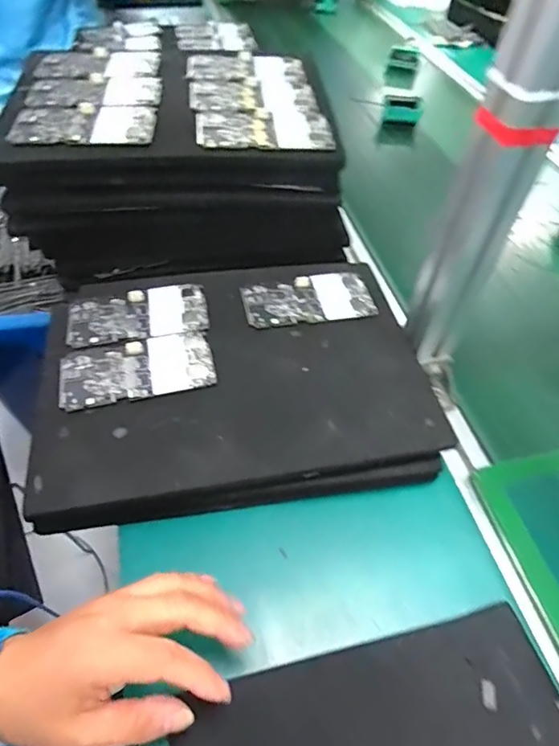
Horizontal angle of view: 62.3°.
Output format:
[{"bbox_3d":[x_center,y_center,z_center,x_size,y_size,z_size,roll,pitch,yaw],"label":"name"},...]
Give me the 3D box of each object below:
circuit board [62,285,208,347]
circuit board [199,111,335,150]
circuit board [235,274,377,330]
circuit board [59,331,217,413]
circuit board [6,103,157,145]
[{"bbox_3d":[-0.140,-0.059,0.459,0.133,0.008,0.067,-9,54,-10],"label":"circuit board"},{"bbox_3d":[-0.015,-0.245,0.467,0.133,0.009,0.062,-2,53,-5],"label":"circuit board"},{"bbox_3d":[0.030,-0.076,0.483,0.133,0.006,0.064,-10,54,-11],"label":"circuit board"},{"bbox_3d":[-0.128,-0.005,0.418,0.131,0.004,0.066,-10,54,-10],"label":"circuit board"},{"bbox_3d":[-0.189,-0.243,0.450,0.132,0.006,0.065,-4,54,-6],"label":"circuit board"}]

